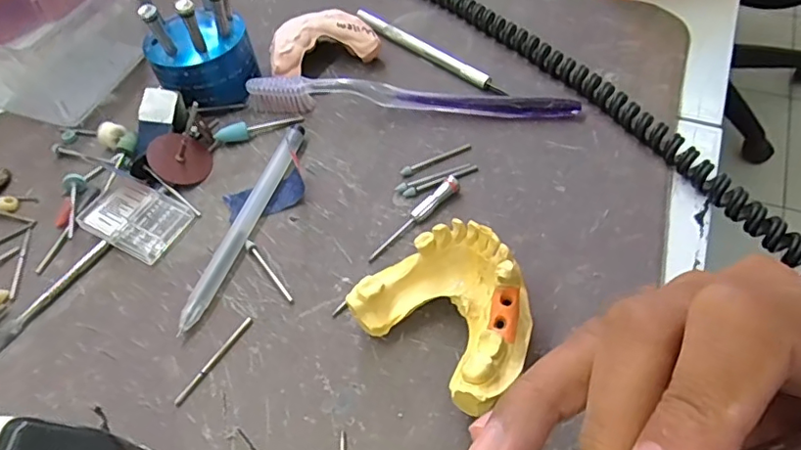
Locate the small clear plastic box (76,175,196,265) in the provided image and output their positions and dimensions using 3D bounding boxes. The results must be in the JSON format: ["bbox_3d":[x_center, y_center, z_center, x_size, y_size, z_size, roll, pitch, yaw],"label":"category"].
[{"bbox_3d":[-0.132,-0.004,0.274,0.046,0.012,0.034,21,57,20],"label":"small clear plastic box"}]

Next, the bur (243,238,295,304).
[{"bbox_3d":[-0.061,0.021,0.254,0.004,0.004,0.042,-35,57,-20],"label":"bur"}]

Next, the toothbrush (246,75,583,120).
[{"bbox_3d":[0.004,-0.072,0.311,0.185,0.019,0.011,3,53,8],"label":"toothbrush"}]

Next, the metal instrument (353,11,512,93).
[{"bbox_3d":[0.016,-0.110,0.344,0.123,0.009,0.004,38,31,28],"label":"metal instrument"}]

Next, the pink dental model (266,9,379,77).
[{"bbox_3d":[-0.049,-0.110,0.340,0.065,0.027,0.037,-22,54,-11],"label":"pink dental model"}]

